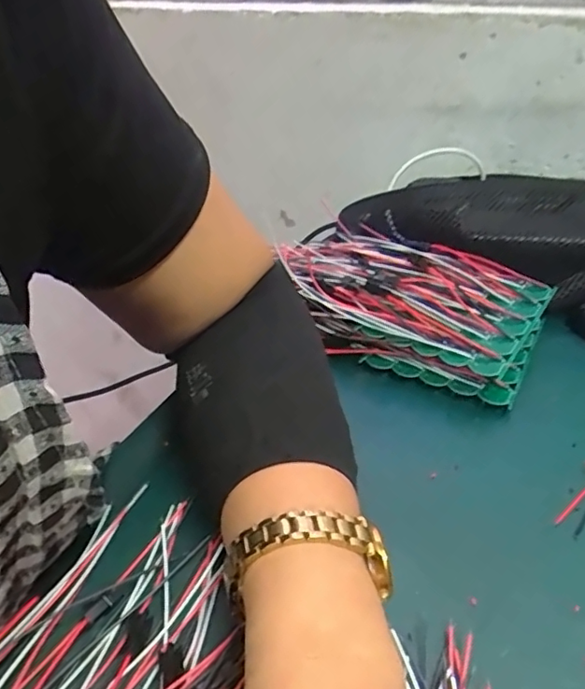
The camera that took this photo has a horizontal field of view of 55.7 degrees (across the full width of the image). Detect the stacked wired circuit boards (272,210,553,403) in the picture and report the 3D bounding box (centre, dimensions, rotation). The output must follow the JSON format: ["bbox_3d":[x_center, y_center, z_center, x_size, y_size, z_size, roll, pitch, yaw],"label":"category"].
[{"bbox_3d":[0.076,-0.037,0.397,0.190,0.044,0.122,22,41,29],"label":"stacked wired circuit boards"}]

